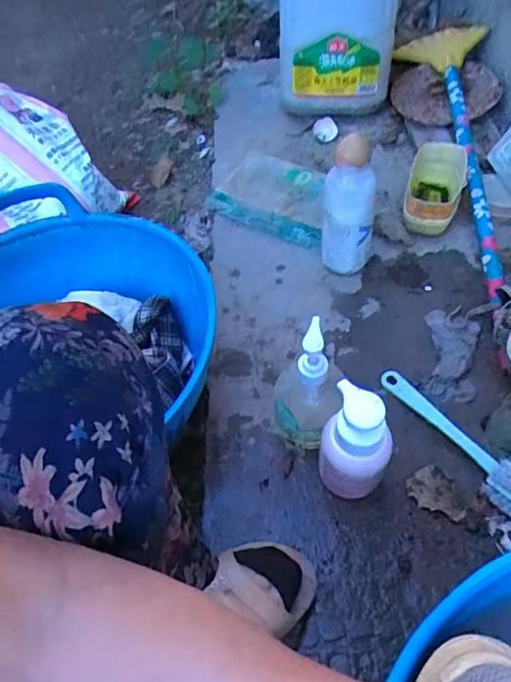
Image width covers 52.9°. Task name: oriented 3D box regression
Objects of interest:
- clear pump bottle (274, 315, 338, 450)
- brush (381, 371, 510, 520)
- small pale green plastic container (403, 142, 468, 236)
[{"bbox_3d":[0.052,0.054,0.532,0.060,0.171,0.062,-19,55,-10],"label":"clear pump bottle"},{"bbox_3d":[0.231,0.104,0.571,0.055,0.041,0.212,-27,57,-15],"label":"brush"},{"bbox_3d":[0.268,-0.229,0.777,0.078,0.056,0.157,13,56,13],"label":"small pale green plastic container"}]

